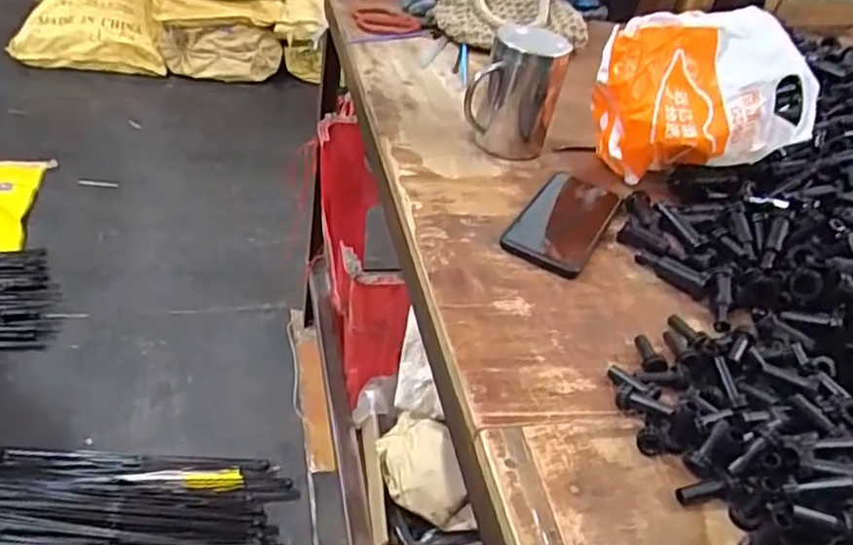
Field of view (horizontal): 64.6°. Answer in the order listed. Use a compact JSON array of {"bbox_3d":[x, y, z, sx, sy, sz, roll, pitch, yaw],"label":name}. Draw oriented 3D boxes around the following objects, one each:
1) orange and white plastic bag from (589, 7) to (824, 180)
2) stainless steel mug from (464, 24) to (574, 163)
[{"bbox_3d":[0.269,-0.172,0.688,0.206,0.152,0.105,5,39,-9],"label":"orange and white plastic bag"},{"bbox_3d":[0.093,-0.191,0.706,0.085,0.130,0.074,19,39,9],"label":"stainless steel mug"}]

